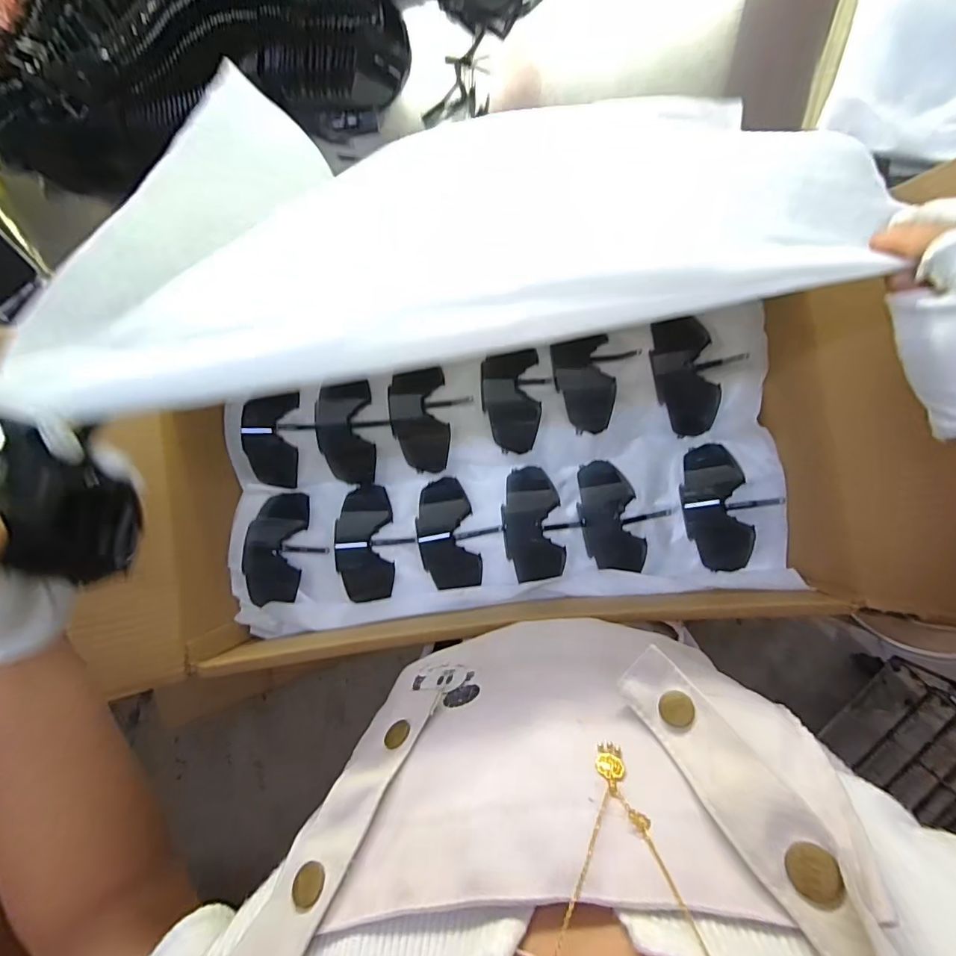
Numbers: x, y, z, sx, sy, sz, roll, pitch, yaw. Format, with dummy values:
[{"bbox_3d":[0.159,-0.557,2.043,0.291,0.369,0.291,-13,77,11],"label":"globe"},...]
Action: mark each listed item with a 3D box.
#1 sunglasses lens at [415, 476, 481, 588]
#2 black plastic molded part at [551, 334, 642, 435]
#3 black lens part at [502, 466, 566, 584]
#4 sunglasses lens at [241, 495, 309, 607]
[{"bbox_3d":[-0.033,0.060,0.527,0.058,0.034,0.116,-13,88,4],"label":"sunglasses lens"},{"bbox_3d":[0.122,-0.100,0.509,0.081,0.017,0.099,-4,88,4],"label":"black plastic molded part"},{"bbox_3d":[0.058,0.050,0.521,0.061,0.036,0.122,-7,88,4],"label":"black lens part"},{"bbox_3d":[-0.216,0.072,0.525,0.056,0.029,0.119,2,72,4],"label":"sunglasses lens"}]

